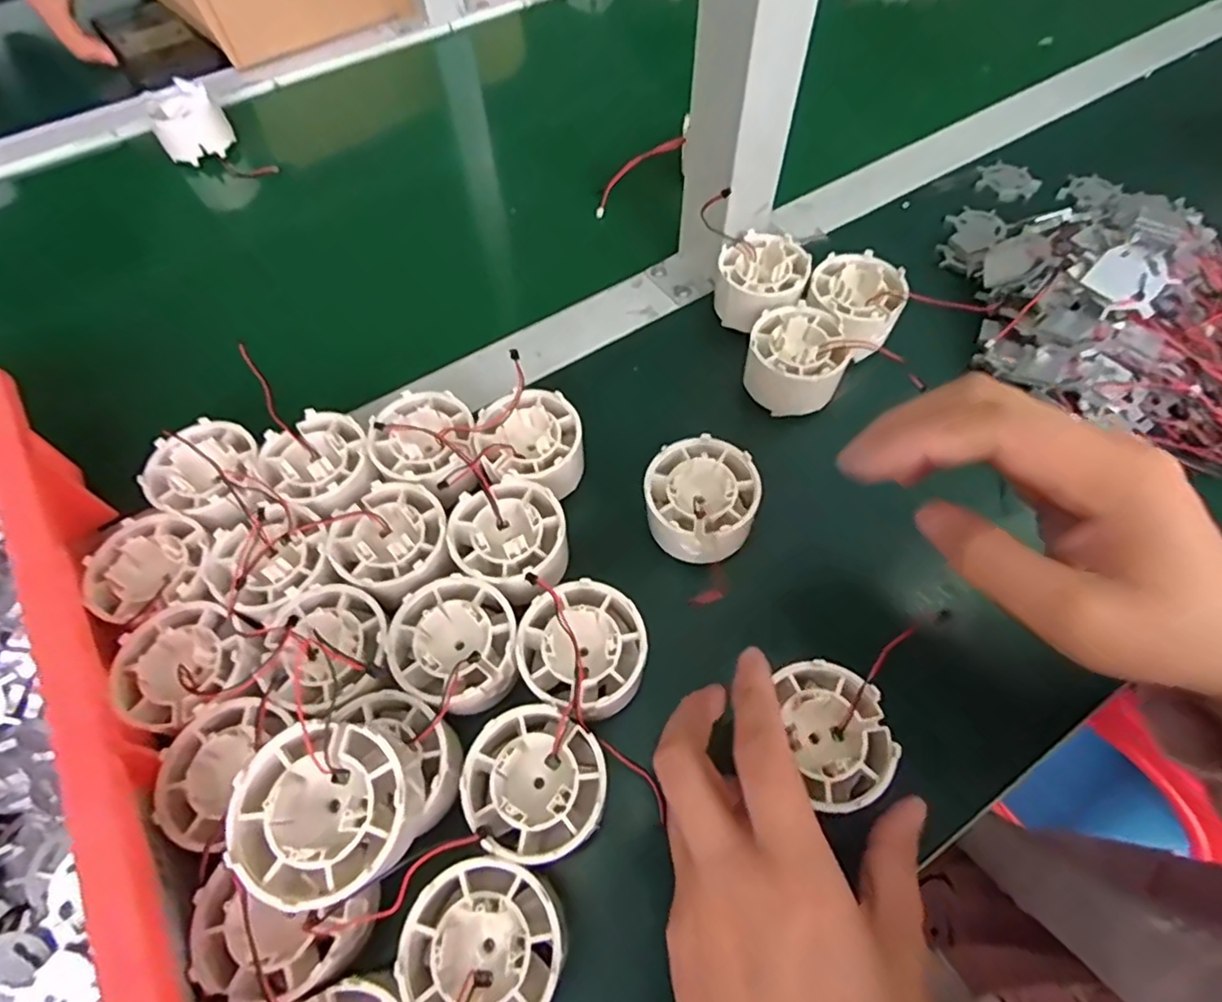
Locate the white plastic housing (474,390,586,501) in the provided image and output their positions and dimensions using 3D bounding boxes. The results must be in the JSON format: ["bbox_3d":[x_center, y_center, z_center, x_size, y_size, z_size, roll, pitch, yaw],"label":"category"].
[{"bbox_3d":[-0.040,-0.025,0.316,0.050,0.040,0.050,5,61,5],"label":"white plastic housing"}]

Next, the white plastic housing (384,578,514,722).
[{"bbox_3d":[-0.064,0.062,0.260,0.049,0.029,0.052,-1,60,1],"label":"white plastic housing"}]

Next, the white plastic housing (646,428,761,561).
[{"bbox_3d":[0.041,0.000,0.291,0.050,0.030,0.051,-1,60,1],"label":"white plastic housing"}]

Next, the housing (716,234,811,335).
[{"bbox_3d":[0.088,-0.124,0.367,0.051,0.038,0.059,15,62,10],"label":"housing"}]

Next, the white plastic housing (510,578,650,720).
[{"bbox_3d":[-0.011,0.064,0.260,0.050,0.034,0.050,-1,60,1],"label":"white plastic housing"}]

